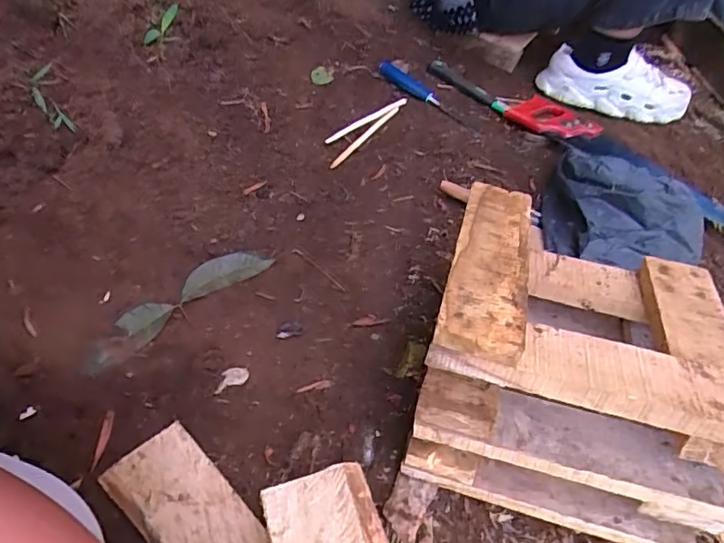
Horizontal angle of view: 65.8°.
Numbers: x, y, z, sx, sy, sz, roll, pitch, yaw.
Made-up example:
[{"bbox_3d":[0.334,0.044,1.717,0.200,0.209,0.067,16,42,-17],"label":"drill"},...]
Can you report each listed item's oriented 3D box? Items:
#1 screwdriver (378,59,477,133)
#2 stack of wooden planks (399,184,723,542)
[{"bbox_3d":[0.115,-0.298,0.960,0.211,0.020,0.035,39,56,11],"label":"screwdriver"},{"bbox_3d":[0.195,0.072,0.504,0.246,0.204,0.248,14,47,14],"label":"stack of wooden planks"}]

